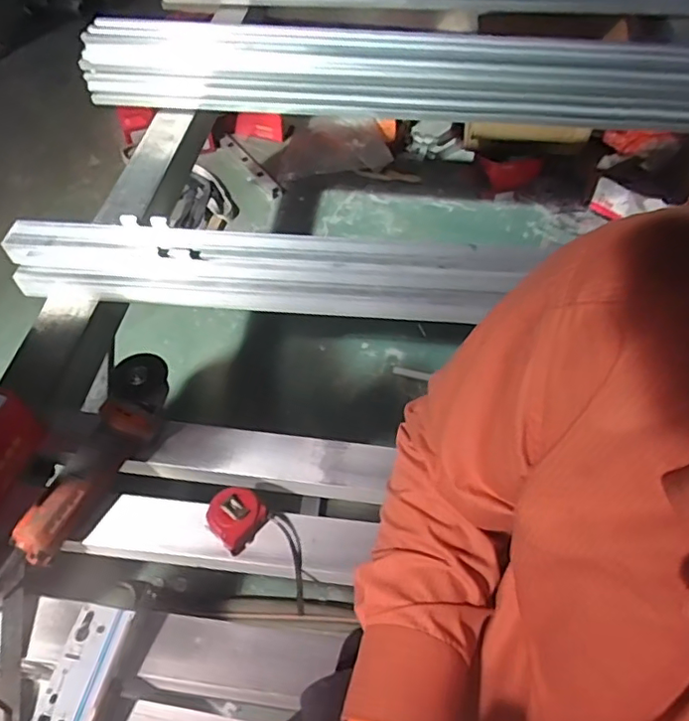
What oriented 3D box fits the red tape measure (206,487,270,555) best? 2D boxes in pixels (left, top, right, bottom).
[{"bbox_3d":[-0.140,0.195,0.712,0.067,0.030,0.069,27,58,21],"label":"red tape measure"}]

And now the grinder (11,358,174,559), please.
[{"bbox_3d":[-0.316,0.123,0.737,0.073,0.083,0.284,16,55,14],"label":"grinder"}]

